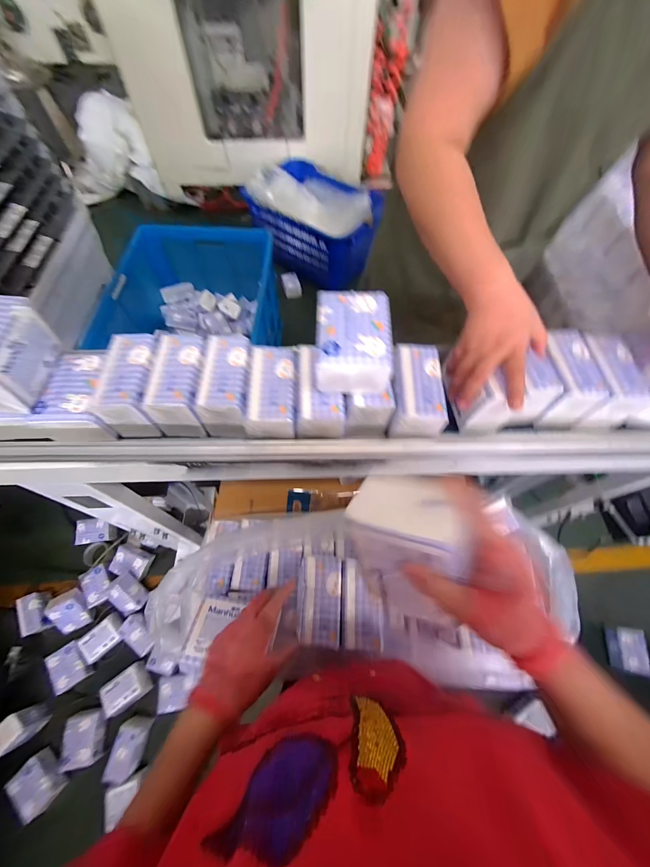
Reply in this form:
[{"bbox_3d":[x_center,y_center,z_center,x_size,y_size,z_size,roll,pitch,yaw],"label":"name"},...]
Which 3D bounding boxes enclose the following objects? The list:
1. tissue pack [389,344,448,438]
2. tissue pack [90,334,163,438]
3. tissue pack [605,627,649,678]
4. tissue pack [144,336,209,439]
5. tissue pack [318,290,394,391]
[{"bbox_3d":[0.130,-0.054,0.457,0.067,0.070,0.134,3,64,2],"label":"tissue pack"},{"bbox_3d":[-0.270,-0.063,0.454,0.069,0.091,0.129,1,64,1],"label":"tissue pack"},{"bbox_3d":[1.043,0.744,1.081,0.104,0.054,0.134,9,64,4],"label":"tissue pack"},{"bbox_3d":[-0.205,-0.069,0.461,0.071,0.088,0.126,2,64,1],"label":"tissue pack"},{"bbox_3d":[0.036,-0.121,0.407,0.091,0.060,0.123,1,64,1],"label":"tissue pack"}]

